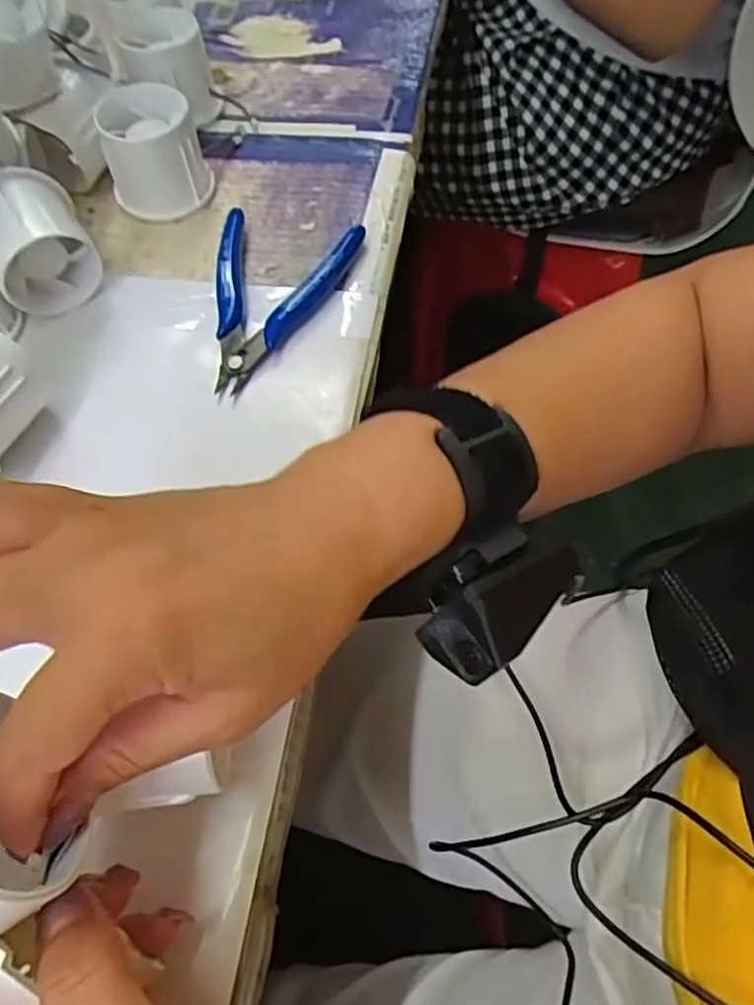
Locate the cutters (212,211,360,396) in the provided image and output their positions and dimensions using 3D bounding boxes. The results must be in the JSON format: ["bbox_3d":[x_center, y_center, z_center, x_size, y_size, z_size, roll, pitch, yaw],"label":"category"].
[{"bbox_3d":[-0.060,-0.106,0.360,0.073,0.015,0.112,13,63,11],"label":"cutters"}]

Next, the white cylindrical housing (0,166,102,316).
[{"bbox_3d":[-0.181,-0.137,0.364,0.051,0.055,0.051,-2,61,3],"label":"white cylindrical housing"}]

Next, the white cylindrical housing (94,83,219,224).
[{"bbox_3d":[-0.130,-0.203,0.400,0.054,0.053,0.054,-2,61,3],"label":"white cylindrical housing"}]

